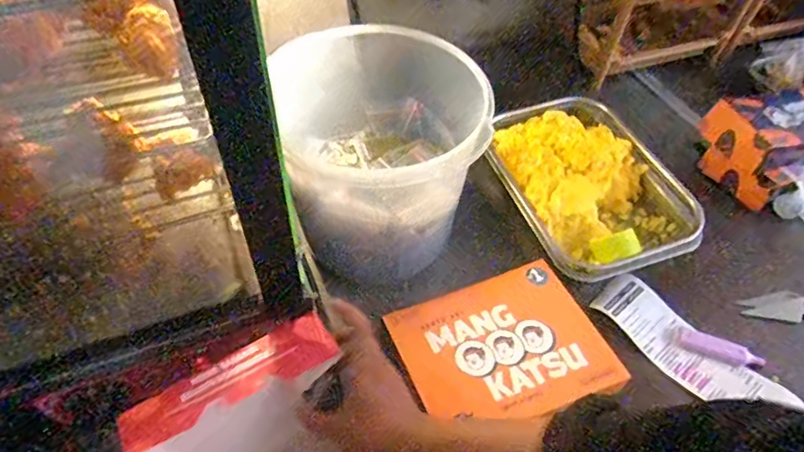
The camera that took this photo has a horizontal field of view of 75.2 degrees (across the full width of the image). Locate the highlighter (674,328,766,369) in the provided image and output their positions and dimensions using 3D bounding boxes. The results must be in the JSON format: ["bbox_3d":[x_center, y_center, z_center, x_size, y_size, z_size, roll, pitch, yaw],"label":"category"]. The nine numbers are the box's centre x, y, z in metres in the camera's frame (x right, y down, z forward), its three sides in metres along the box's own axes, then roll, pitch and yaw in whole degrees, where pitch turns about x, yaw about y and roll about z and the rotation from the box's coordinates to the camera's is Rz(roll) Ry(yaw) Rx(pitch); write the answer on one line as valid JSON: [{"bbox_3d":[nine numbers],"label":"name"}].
[{"bbox_3d":[0.375,0.146,0.619,0.095,0.014,0.026,20,53,13],"label":"highlighter"}]

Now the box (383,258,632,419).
[{"bbox_3d":[0.110,0.132,0.578,0.215,0.035,0.162,-16,54,-15],"label":"box"}]

